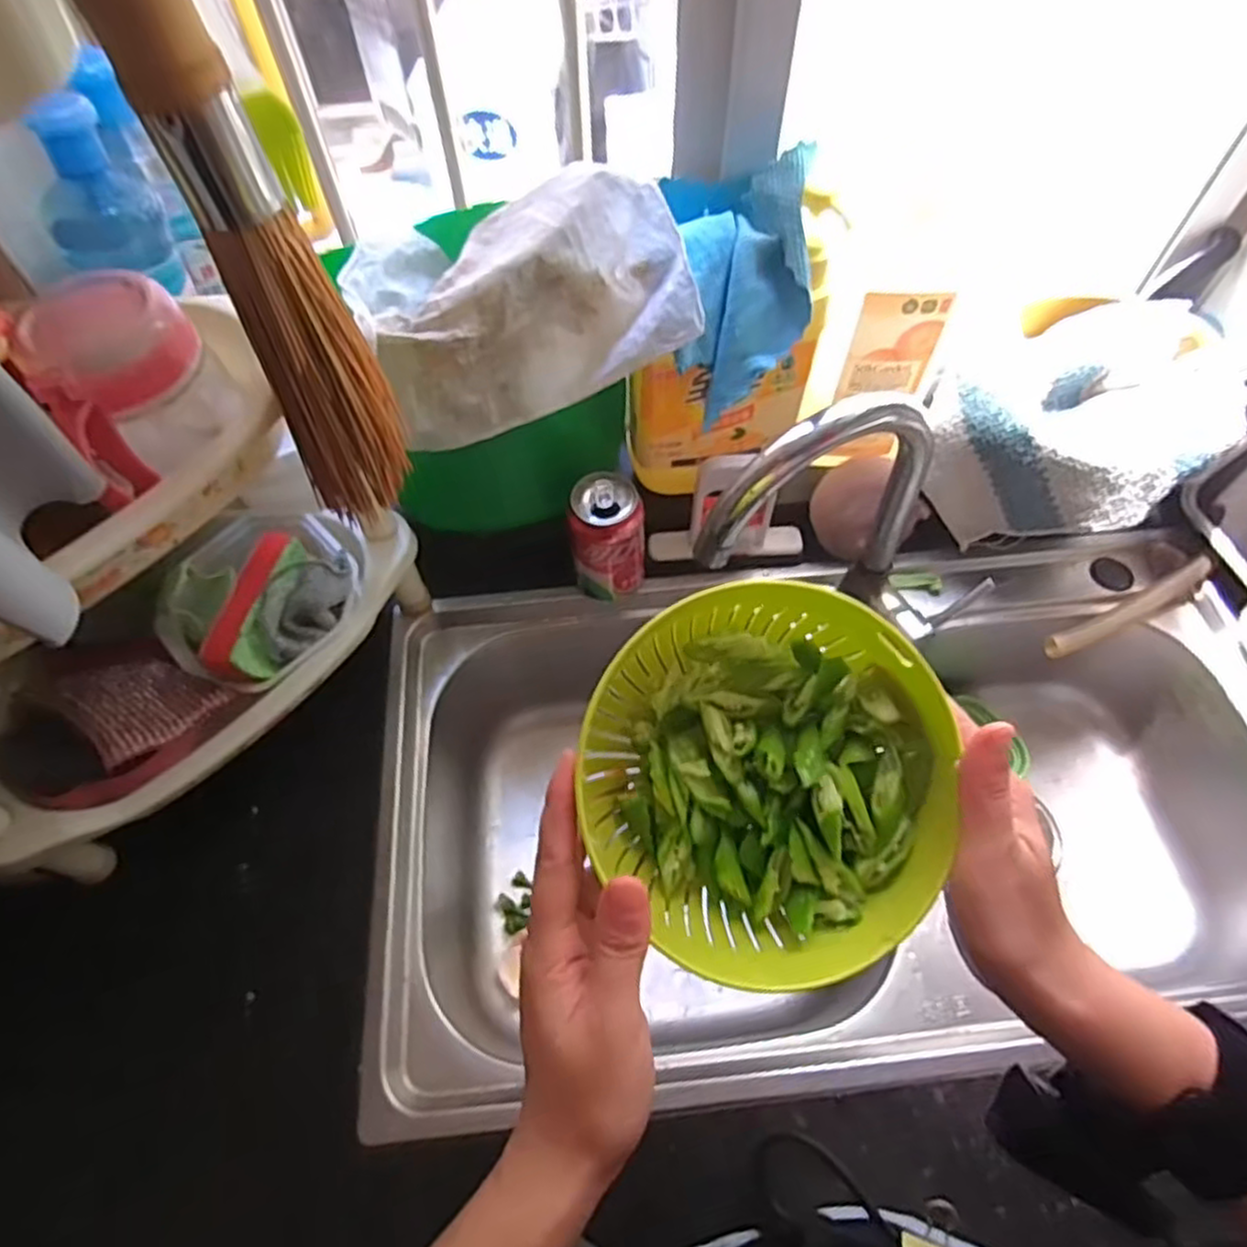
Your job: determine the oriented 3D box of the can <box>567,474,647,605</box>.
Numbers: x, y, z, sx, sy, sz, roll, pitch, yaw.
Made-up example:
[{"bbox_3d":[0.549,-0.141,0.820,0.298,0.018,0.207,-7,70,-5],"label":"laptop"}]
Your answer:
[{"bbox_3d":[-0.012,-0.072,0.631,0.060,0.103,0.060,-1,59,2],"label":"can"}]

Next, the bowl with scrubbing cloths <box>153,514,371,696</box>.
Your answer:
[{"bbox_3d":[-0.277,-0.031,0.559,0.136,0.052,0.147,-1,59,2],"label":"bowl with scrubbing cloths"}]

